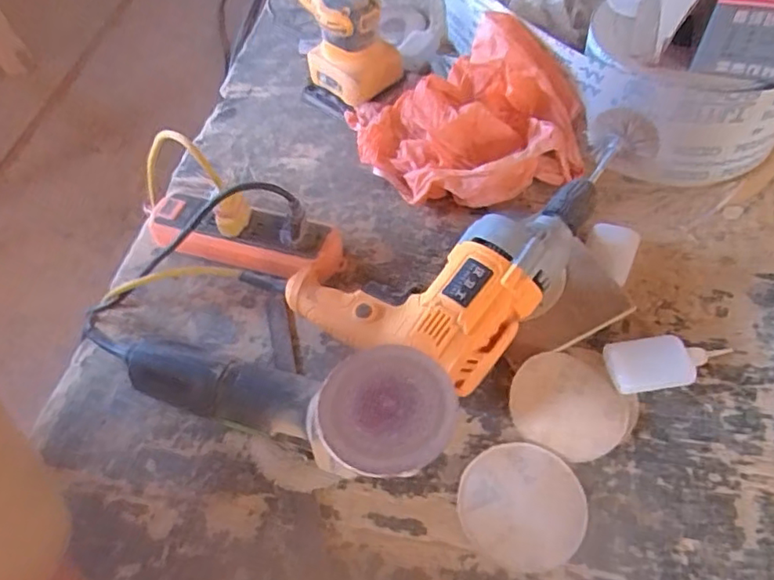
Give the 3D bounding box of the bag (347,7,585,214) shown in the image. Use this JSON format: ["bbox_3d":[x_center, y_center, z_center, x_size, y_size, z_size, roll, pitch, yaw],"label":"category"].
[{"bbox_3d":[0.079,-0.190,0.629,0.193,0.115,0.234,-34,58,-18],"label":"bag"}]

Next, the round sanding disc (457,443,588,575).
[{"bbox_3d":[0.104,0.165,0.447,0.091,0.005,0.092,-3,54,3],"label":"round sanding disc"}]

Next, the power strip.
[{"bbox_3d":[-0.149,-0.051,0.598,0.212,0.041,0.076,11,56,13],"label":"power strip"}]

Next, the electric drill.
[{"bbox_3d":[0.061,-0.048,0.547,0.205,0.084,0.275,30,62,24],"label":"electric drill"}]

